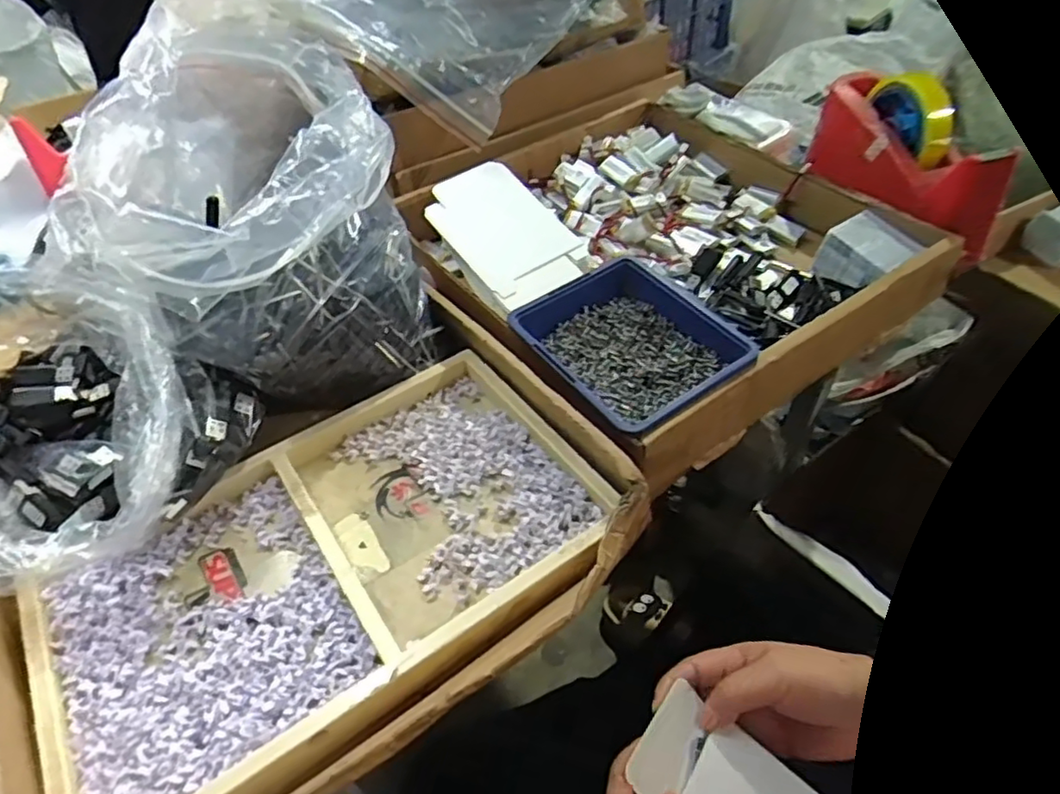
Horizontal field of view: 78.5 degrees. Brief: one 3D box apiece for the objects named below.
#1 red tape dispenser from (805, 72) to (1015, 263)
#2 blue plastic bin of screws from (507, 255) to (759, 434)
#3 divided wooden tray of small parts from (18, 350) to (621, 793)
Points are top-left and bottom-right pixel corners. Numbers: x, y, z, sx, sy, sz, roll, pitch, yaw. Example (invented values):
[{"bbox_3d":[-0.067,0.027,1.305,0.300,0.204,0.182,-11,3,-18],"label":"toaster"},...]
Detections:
[{"bbox_3d":[0.336,-0.208,0.570,0.100,0.075,0.189,-52,55,11],"label":"red tape dispenser"},{"bbox_3d":[0.074,-0.029,0.472,0.123,0.053,0.138,-29,51,-20],"label":"blue plastic bin of screws"},{"bbox_3d":[-0.119,0.096,0.398,0.317,0.030,0.191,-30,52,-21],"label":"divided wooden tray of small parts"}]

